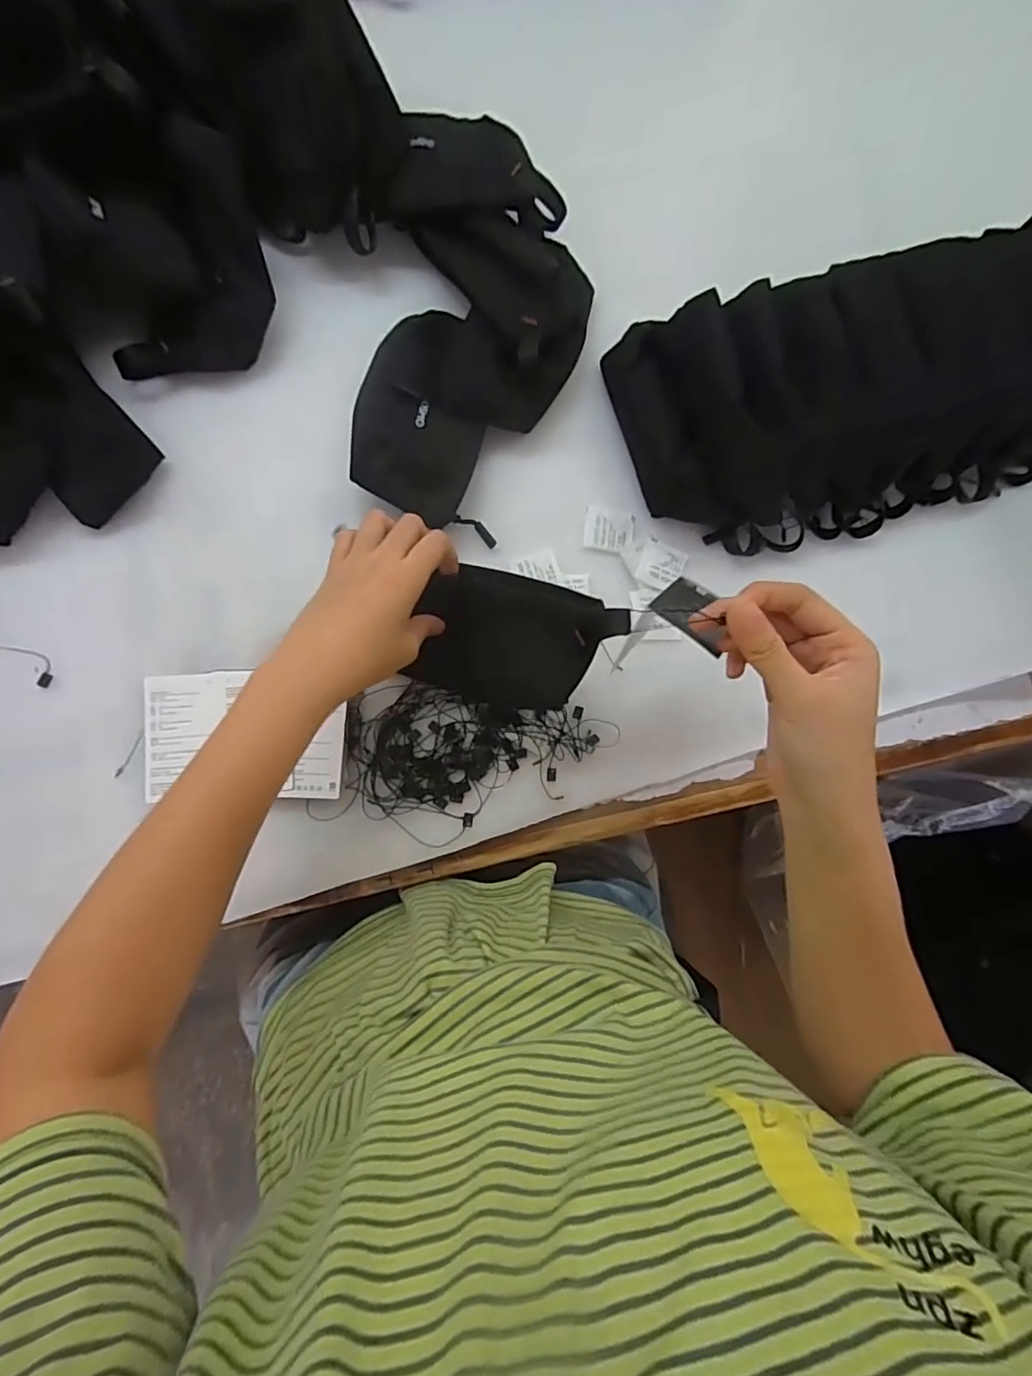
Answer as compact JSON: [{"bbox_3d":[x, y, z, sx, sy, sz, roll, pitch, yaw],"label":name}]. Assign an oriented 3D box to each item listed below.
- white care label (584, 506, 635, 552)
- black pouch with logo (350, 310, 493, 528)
[{"bbox_3d":[0.079,-0.134,0.491,0.040,0.004,0.038,12,76,1],"label":"white care label"},{"bbox_3d":[-0.075,-0.219,0.472,0.096,0.032,0.168,12,80,-4],"label":"black pouch with logo"}]

